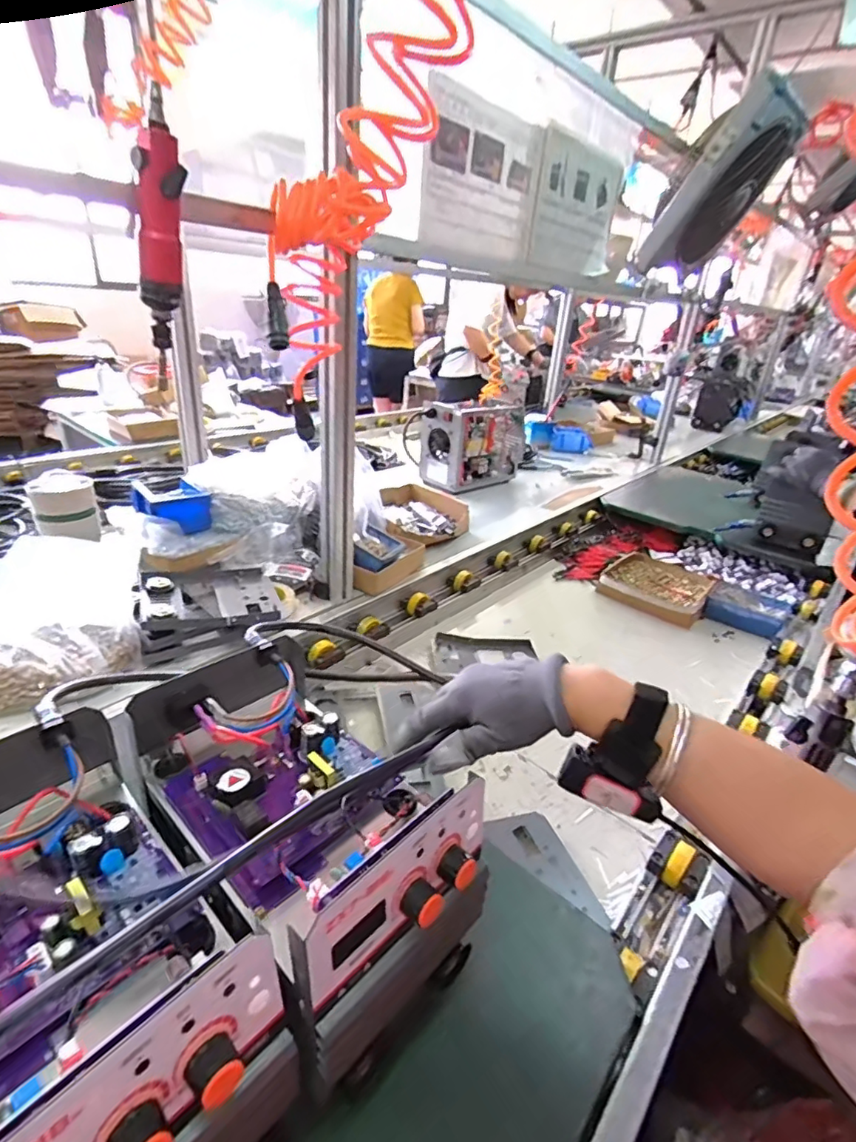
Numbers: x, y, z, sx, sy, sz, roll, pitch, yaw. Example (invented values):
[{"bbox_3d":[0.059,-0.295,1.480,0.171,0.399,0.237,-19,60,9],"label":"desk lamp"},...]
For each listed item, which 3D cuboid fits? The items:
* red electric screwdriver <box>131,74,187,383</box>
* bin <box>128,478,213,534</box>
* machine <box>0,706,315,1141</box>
[{"bbox_3d":[-0.254,-0.305,0.527,0.043,0.235,0.040,-10,31,-28],"label":"red electric screwdriver"},{"bbox_3d":[-0.470,-0.121,1.008,0.112,0.067,0.122,-17,34,-36],"label":"bin"},{"bbox_3d":[-0.205,0.232,0.321,0.251,0.153,0.157,27,34,36],"label":"machine"}]

